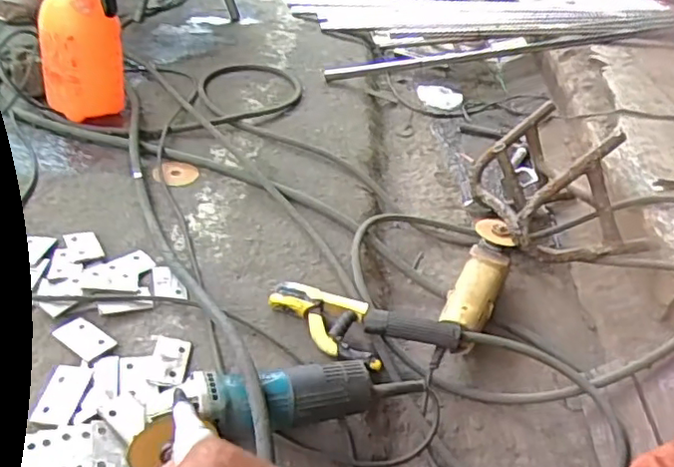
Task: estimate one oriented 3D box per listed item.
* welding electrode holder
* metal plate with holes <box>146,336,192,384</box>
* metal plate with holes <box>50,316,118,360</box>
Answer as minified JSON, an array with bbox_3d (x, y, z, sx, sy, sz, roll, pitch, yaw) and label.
[{"bbox_3d":[0.032,0.121,0.792,0.245,0.031,0.095,9,37,3],"label":"welding electrode holder"},{"bbox_3d":[-0.197,0.146,0.718,0.046,0.004,0.070,2,37,-5],"label":"metal plate with holes"},{"bbox_3d":[-0.296,0.123,0.721,0.067,0.004,0.039,28,40,21],"label":"metal plate with holes"}]

